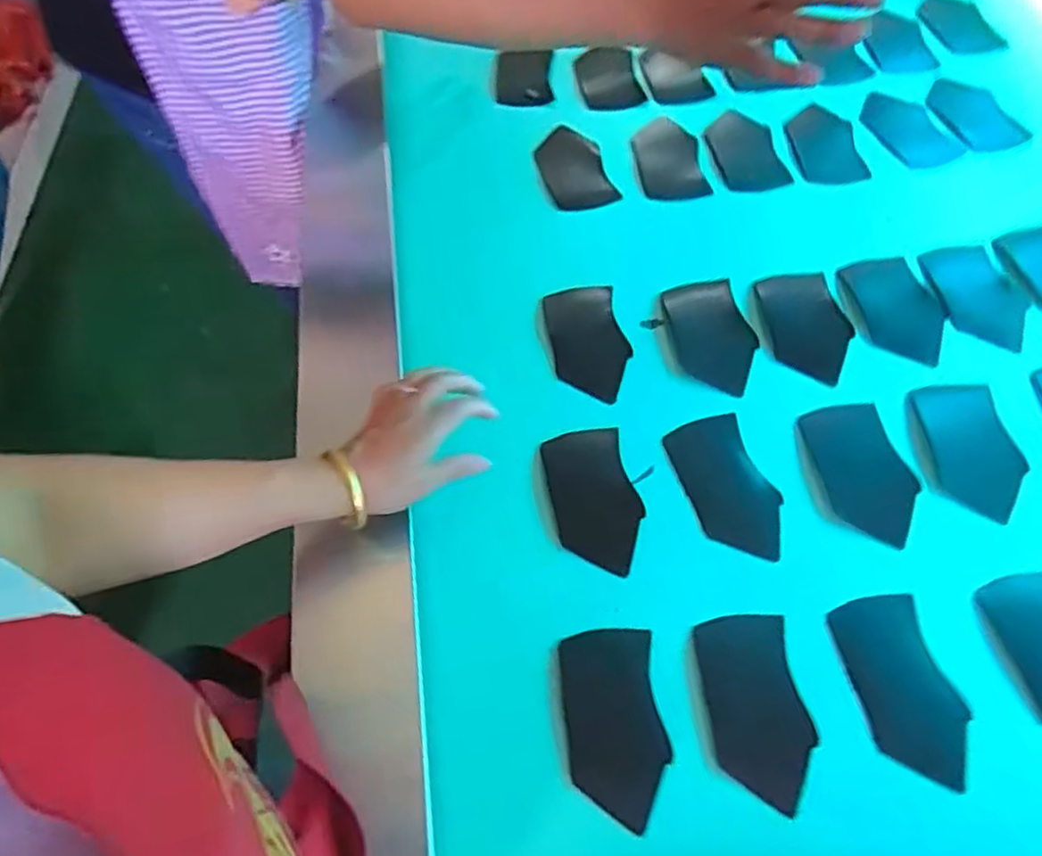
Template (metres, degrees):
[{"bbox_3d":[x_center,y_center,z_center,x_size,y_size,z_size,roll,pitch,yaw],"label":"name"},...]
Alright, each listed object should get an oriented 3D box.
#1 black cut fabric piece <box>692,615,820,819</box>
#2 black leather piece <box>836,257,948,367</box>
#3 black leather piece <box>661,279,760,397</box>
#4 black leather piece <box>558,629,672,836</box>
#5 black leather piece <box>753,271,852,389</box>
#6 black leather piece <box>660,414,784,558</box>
[{"bbox_3d":[0.174,0.207,0.527,0.069,0.006,0.130,-9,59,5],"label":"black cut fabric piece"},{"bbox_3d":[0.376,-0.119,0.708,0.084,0.007,0.125,-4,59,-2],"label":"black leather piece"},{"bbox_3d":[0.184,-0.093,0.686,0.072,0.013,0.133,-6,59,-4],"label":"black leather piece"},{"bbox_3d":[0.068,0.216,0.521,0.070,0.004,0.130,-7,58,3],"label":"black leather piece"},{"bbox_3d":[0.280,-0.101,0.697,0.069,0.012,0.132,-14,54,17],"label":"black leather piece"},{"bbox_3d":[0.180,0.052,0.617,0.070,0.011,0.135,-16,60,-9],"label":"black leather piece"}]

